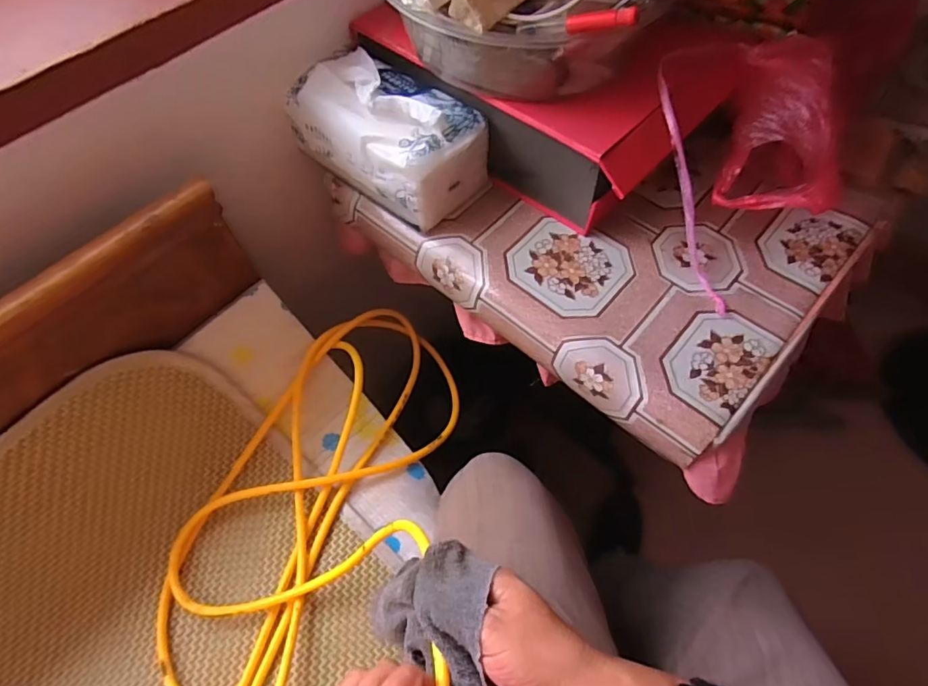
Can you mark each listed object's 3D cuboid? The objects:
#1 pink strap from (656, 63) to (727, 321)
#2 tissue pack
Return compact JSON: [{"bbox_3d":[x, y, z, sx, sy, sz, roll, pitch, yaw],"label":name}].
[{"bbox_3d":[0.177,-0.119,0.421,0.011,0.029,0.195,-16,95,-7],"label":"pink strap"},{"bbox_3d":[-0.070,-0.186,0.475,0.169,0.083,0.096,37,68,20],"label":"tissue pack"}]

